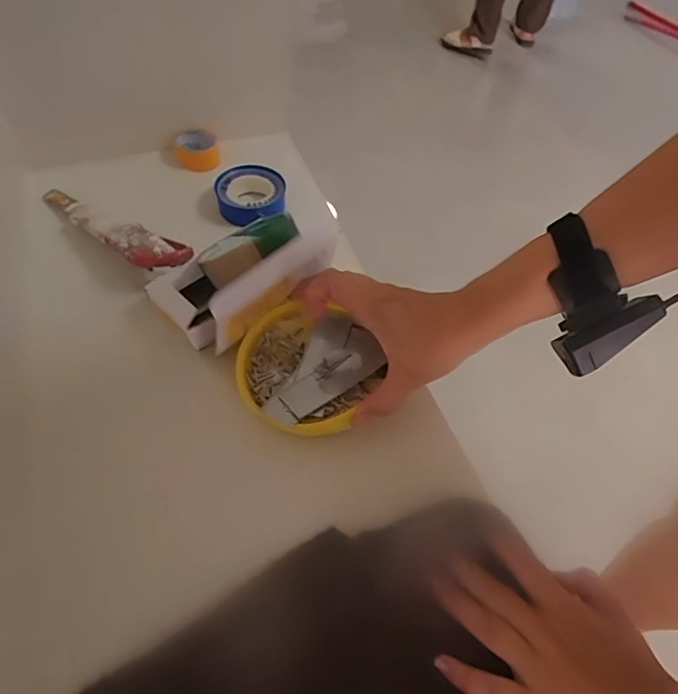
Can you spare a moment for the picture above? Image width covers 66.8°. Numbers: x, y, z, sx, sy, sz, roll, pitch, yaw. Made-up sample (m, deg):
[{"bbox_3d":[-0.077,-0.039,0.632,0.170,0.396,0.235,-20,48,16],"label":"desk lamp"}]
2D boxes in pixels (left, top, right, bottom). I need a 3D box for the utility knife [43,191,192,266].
[{"bbox_3d":[-0.215,-0.112,0.469,0.202,0.022,0.038,27,56,30],"label":"utility knife"}]

